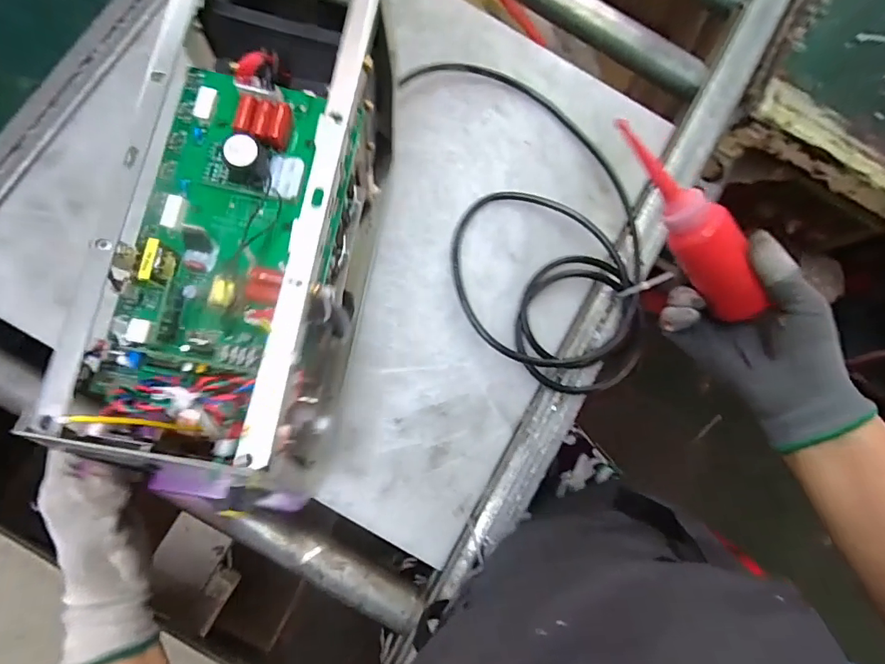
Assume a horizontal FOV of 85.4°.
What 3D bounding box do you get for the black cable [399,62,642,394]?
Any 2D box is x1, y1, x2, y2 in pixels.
[{"bbox_3d":[0.109,-0.132,0.551,0.222,0.022,0.409,-14,84,-7],"label":"black cable"}]

